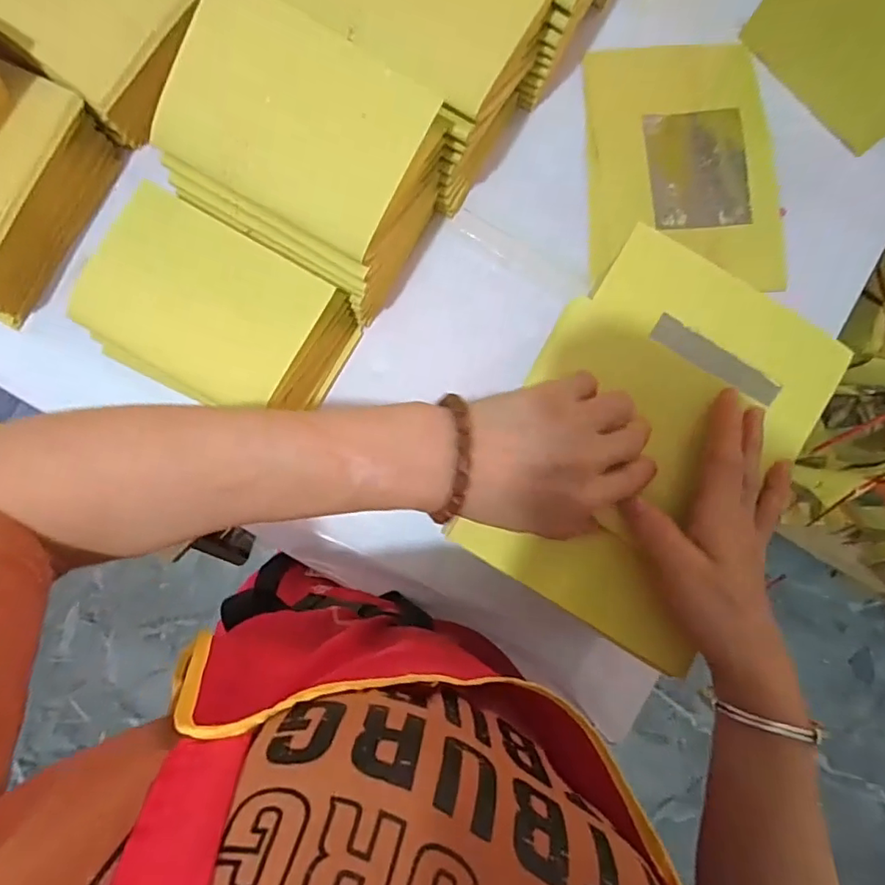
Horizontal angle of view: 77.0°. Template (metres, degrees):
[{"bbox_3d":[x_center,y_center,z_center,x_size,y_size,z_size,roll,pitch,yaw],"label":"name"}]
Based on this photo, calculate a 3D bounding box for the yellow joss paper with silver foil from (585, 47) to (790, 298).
[{"bbox_3d":[0.207,-0.240,0.482,0.167,0.011,0.208,-2,88,-6],"label":"yellow joss paper with silver foil"}]

